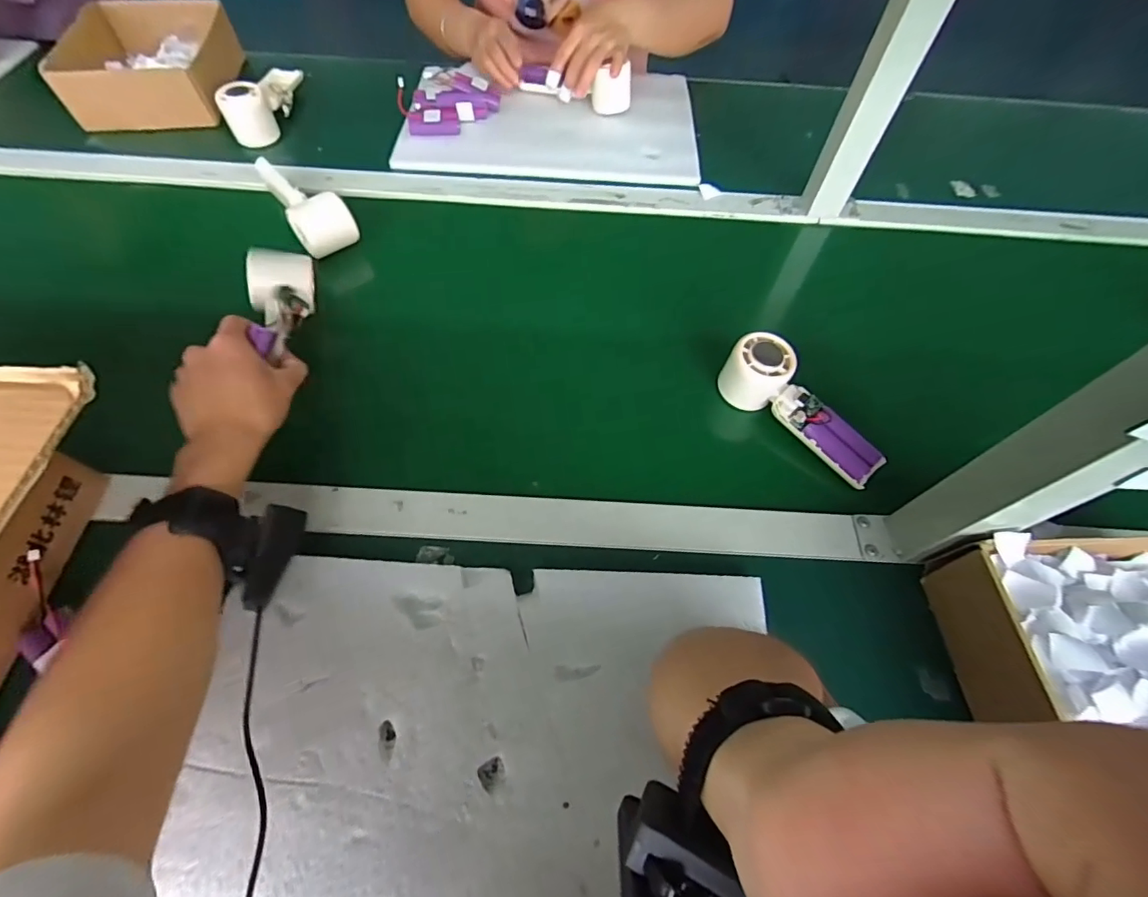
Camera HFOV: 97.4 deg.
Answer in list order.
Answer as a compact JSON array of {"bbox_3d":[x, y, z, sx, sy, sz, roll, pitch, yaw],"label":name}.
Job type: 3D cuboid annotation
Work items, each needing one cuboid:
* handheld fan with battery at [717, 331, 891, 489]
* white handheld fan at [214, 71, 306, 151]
[{"bbox_3d":[0.207,-0.036,0.457,0.047,0.052,0.159,-37,69,-21],"label":"handheld fan with battery"},{"bbox_3d":[-0.415,-0.480,0.685,0.052,0.062,0.157,6,60,0],"label":"white handheld fan"}]

